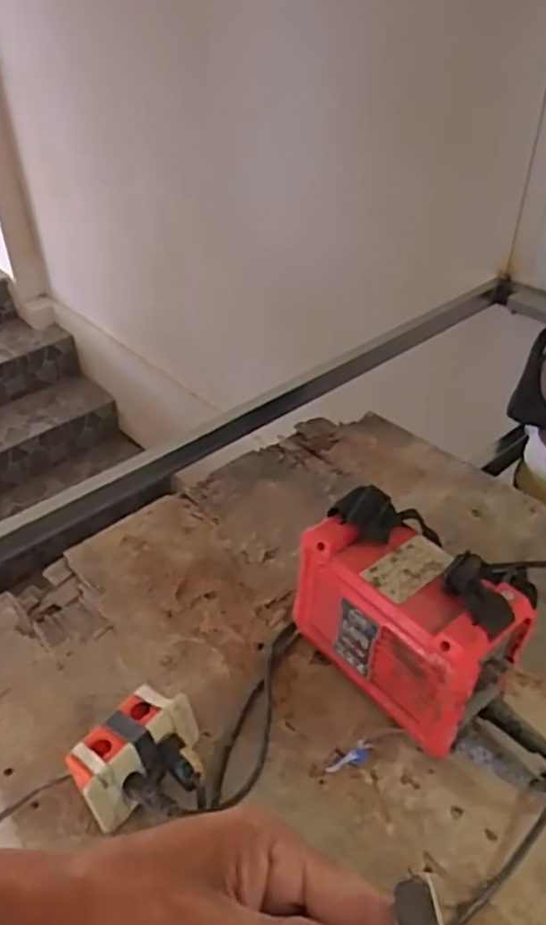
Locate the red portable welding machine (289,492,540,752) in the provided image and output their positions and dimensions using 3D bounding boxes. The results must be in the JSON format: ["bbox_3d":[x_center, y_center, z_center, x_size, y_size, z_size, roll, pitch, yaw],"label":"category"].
[{"bbox_3d":[0.131,0.156,0.694,0.115,0.174,0.213,-30,49,-31],"label":"red portable welding machine"}]

